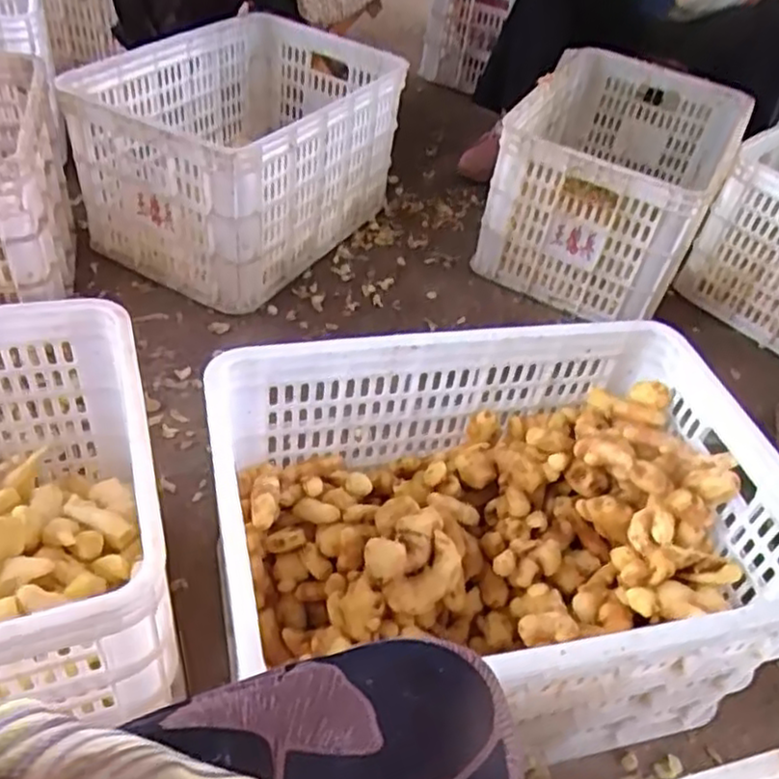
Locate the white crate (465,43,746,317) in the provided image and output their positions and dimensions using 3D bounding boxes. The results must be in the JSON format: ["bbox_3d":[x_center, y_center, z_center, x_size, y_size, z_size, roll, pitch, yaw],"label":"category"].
[{"bbox_3d":[0.436,-0.417,1.392,0.347,0.274,0.555,23,46,14],"label":"white crate"}]

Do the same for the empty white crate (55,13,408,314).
[{"bbox_3d":[-0.233,-0.425,1.279,0.350,0.299,0.574,26,47,17],"label":"empty white crate"}]

